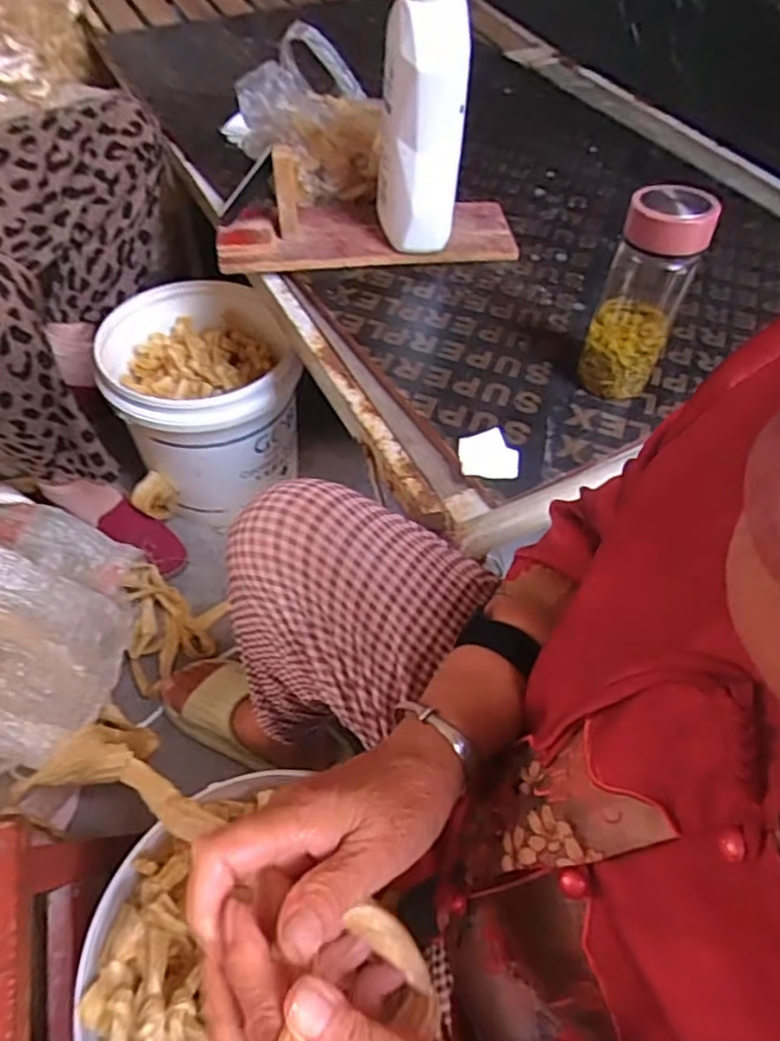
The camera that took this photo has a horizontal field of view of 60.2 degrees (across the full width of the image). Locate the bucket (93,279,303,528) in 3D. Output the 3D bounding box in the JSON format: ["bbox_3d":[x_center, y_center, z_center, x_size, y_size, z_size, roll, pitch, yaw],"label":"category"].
[{"bbox_3d":[-0.253,-0.177,1.011,0.228,0.246,0.266,-29,59,-23],"label":"bucket"}]

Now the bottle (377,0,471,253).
[{"bbox_3d":[0.034,-0.429,0.736,0.087,0.288,0.087,1,52,-2],"label":"bottle"}]

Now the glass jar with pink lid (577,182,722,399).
[{"bbox_3d":[0.235,-0.208,0.629,0.071,0.183,0.073,2,52,-2],"label":"glass jar with pink lid"}]

